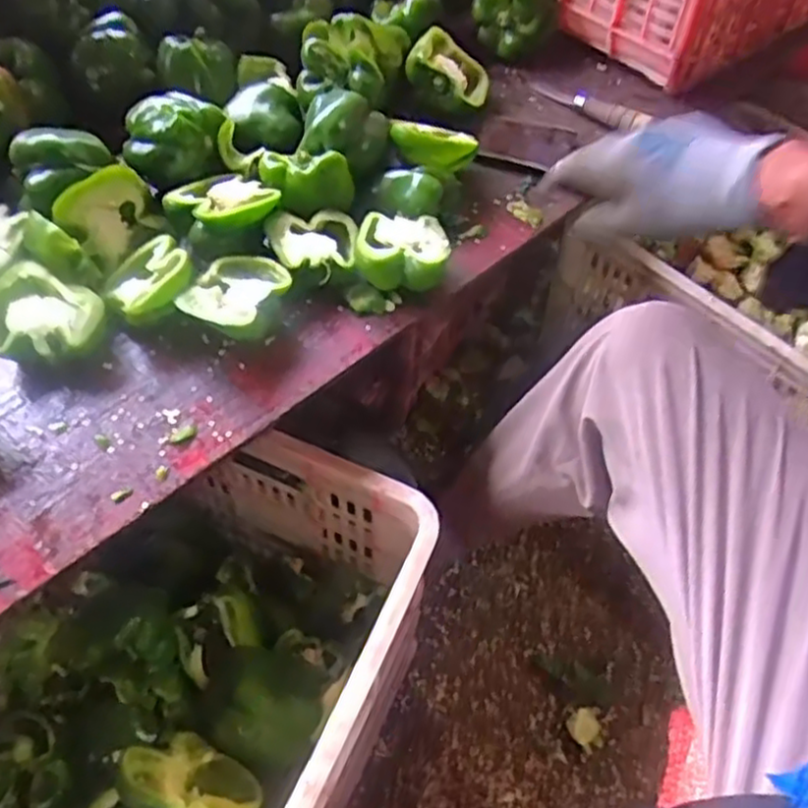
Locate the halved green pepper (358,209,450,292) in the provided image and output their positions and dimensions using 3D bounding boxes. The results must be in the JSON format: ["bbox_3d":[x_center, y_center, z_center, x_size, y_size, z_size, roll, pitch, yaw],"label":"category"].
[{"bbox_3d":[-0.001,-0.134,0.655,0.076,0.037,0.070,3,54,-1],"label":"halved green pepper"}]

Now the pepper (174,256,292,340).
[{"bbox_3d":[-0.138,-0.084,0.619,0.074,0.044,0.081,1,54,-2],"label":"pepper"}]

